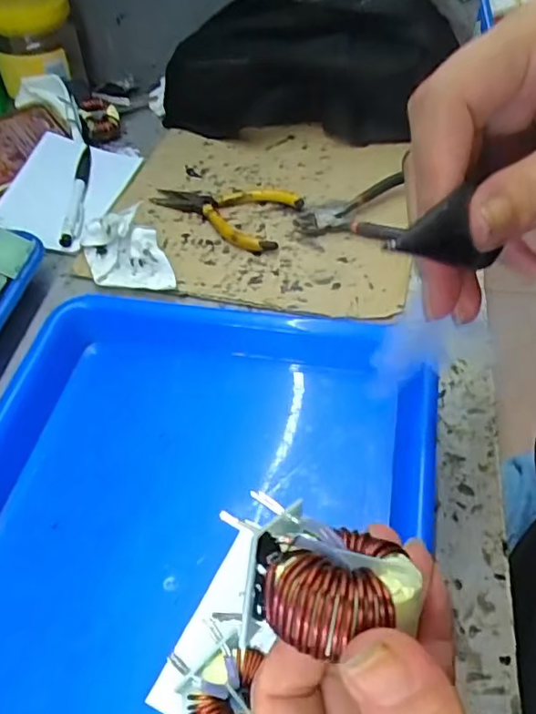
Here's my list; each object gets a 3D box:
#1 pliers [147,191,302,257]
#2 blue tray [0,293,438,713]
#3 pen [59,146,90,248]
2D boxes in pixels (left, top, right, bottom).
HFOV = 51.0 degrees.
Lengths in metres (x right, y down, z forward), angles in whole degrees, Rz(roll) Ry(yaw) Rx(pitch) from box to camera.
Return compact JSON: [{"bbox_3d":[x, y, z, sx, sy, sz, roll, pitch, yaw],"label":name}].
[{"bbox_3d":[-0.031,-0.127,0.463,0.126,0.011,0.069,31,60,24],"label":"pliers"},{"bbox_3d":[-0.057,0.104,0.276,0.263,0.031,0.335,7,53,8],"label":"blue tray"},{"bbox_3d":[-0.161,-0.140,0.480,0.013,0.009,0.121,-3,52,0],"label":"pen"}]

